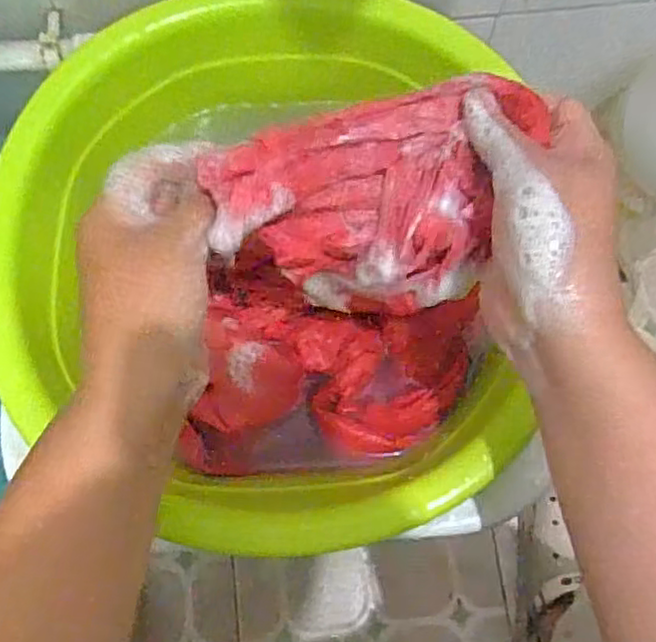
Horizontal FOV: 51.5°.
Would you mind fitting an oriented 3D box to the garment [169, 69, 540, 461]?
[{"bbox_3d":[0.005,-0.007,0.366,0.171,0.169,0.142,-7,75,-2],"label":"garment"}]

